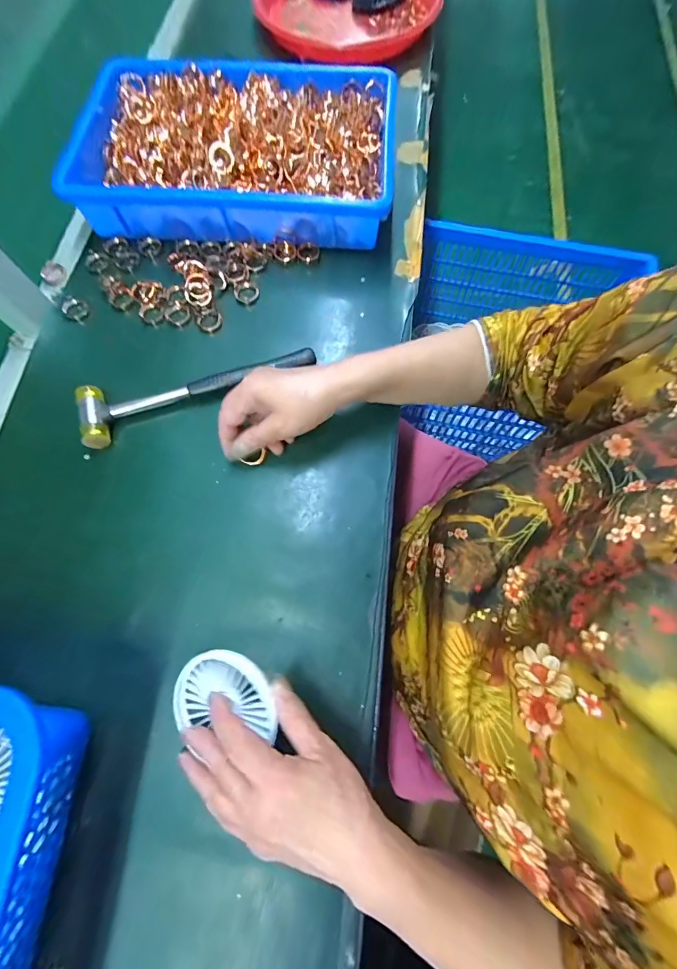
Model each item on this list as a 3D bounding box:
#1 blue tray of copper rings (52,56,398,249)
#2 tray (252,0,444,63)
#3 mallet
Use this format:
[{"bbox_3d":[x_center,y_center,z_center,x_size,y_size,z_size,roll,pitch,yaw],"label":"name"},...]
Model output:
[{"bbox_3d":[-0.124,-0.405,0.448,0.372,0.064,0.235,3,73,1],"label":"blue tray of copper rings"},{"bbox_3d":[0.024,-0.765,0.572,0.264,0.039,0.253,15,72,6],"label":"tray"},{"bbox_3d":[-0.142,-0.103,0.380,0.240,0.024,0.057,-20,74,-6],"label":"mallet"}]

